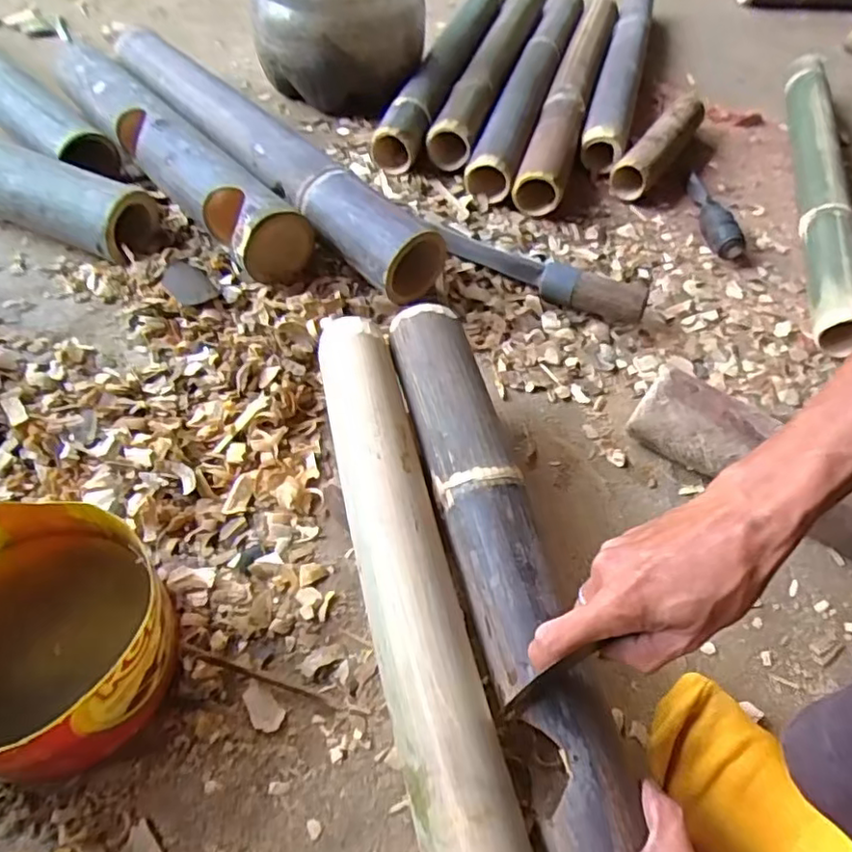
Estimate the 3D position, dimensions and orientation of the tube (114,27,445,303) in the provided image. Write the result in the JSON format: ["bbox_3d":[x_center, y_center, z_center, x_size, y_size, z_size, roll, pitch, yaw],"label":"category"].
[{"bbox_3d":[-0.213,-0.336,0.739,0.072,0.090,0.619,-35,63,-26],"label":"tube"}]

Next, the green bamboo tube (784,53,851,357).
[{"bbox_3d":[0.513,-0.334,0.806,0.057,0.068,0.615,15,54,6],"label":"green bamboo tube"}]

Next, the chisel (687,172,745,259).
[{"bbox_3d":[0.353,-0.271,0.763,0.041,0.039,0.170,2,54,-2],"label":"chisel"}]

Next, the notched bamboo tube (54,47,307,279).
[{"bbox_3d":[-0.303,-0.337,0.734,0.086,0.076,0.522,-34,63,-25],"label":"notched bamboo tube"}]

